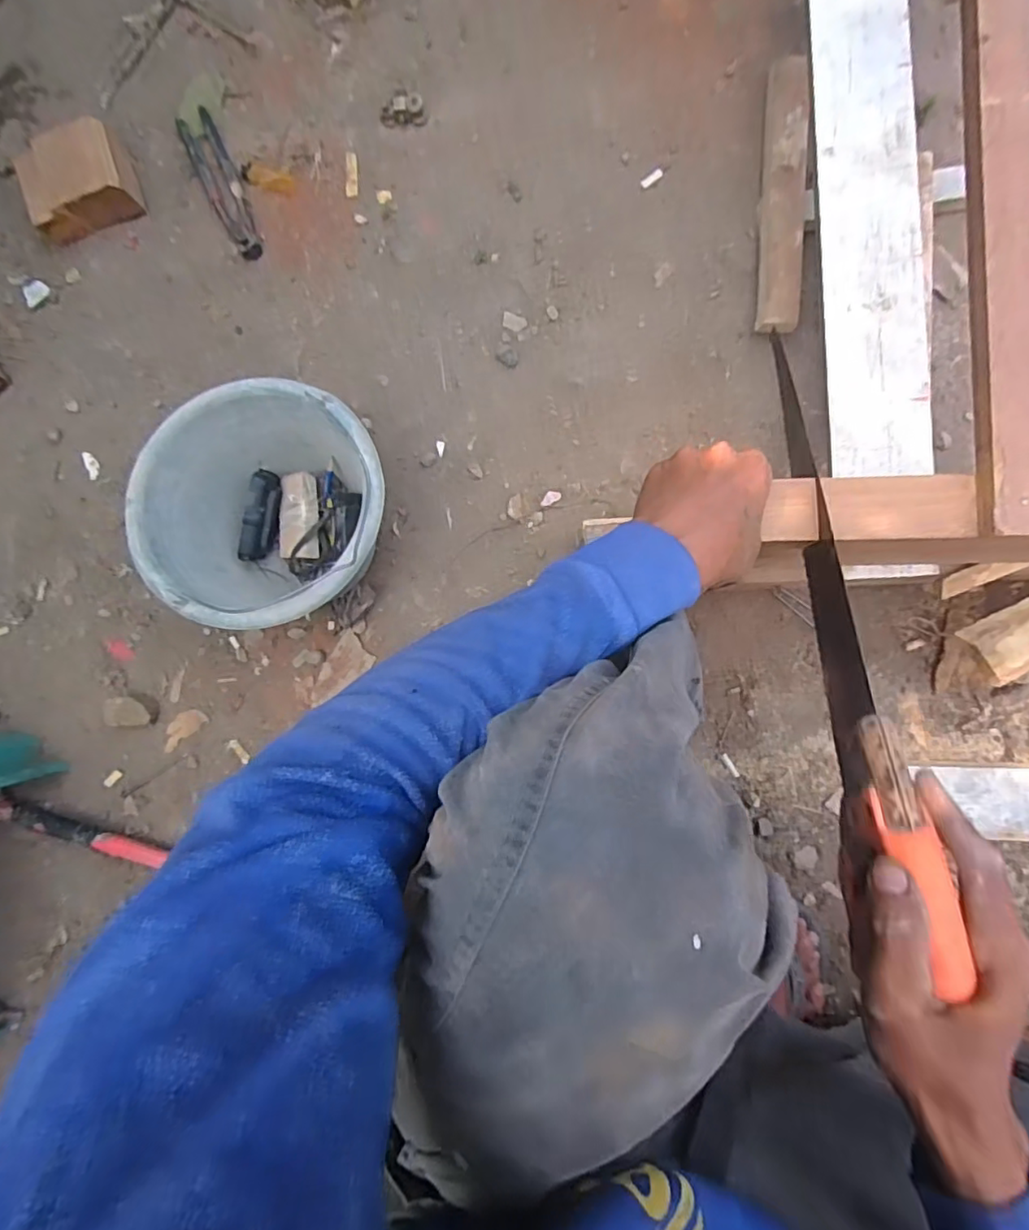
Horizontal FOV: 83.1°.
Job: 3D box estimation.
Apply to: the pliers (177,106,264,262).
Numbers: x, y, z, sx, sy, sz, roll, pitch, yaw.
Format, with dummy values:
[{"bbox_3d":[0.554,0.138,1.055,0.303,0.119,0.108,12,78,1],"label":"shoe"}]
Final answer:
[{"bbox_3d":[-0.384,-0.563,0.763,0.046,0.013,0.207,-23,88,5],"label":"pliers"}]

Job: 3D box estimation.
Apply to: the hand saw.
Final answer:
[{"bbox_3d":[0.214,0.004,0.399,0.024,0.083,0.417,-3,64,5],"label":"hand saw"}]

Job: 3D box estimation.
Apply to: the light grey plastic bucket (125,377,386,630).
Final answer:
[{"bbox_3d":[-0.259,-0.116,0.661,0.252,0.180,0.247,0,90,5],"label":"light grey plastic bucket"}]

